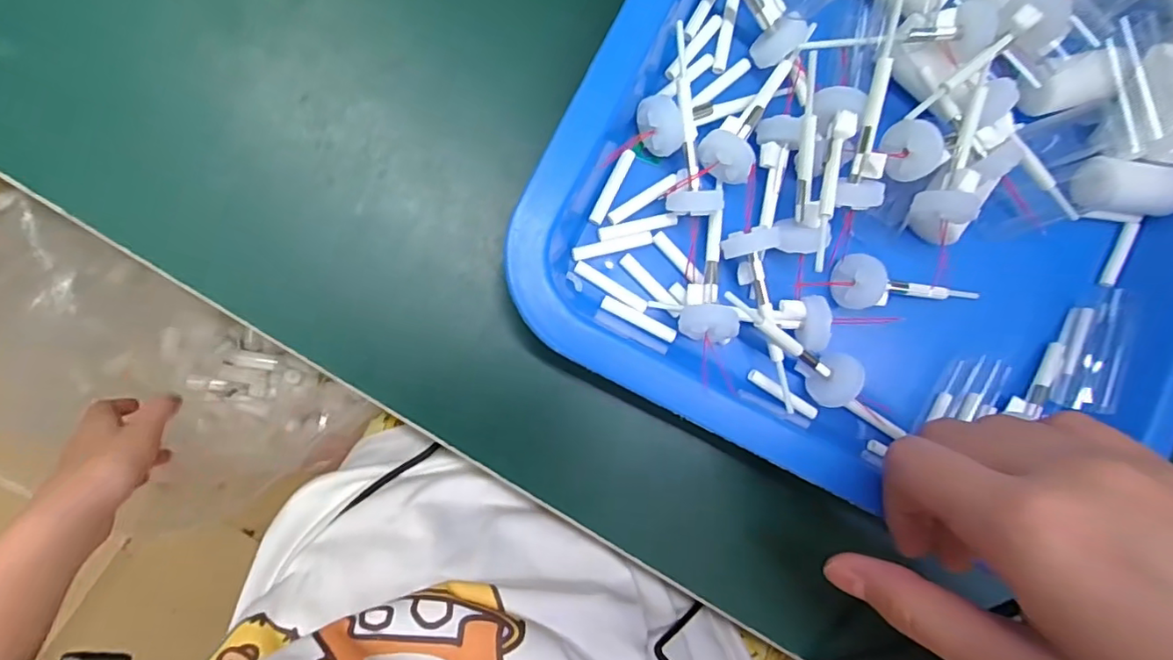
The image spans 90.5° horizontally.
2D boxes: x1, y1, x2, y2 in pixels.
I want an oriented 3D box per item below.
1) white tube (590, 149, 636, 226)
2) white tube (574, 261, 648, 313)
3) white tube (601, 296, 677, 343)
[{"bbox_3d":[0.010,-0.053,0.214,0.005,0.004,0.030,28,85,-8],"label":"white tube"},{"bbox_3d":[0.009,-0.016,0.214,0.030,0.004,0.005,31,85,-8],"label":"white tube"},{"bbox_3d":[0.020,-0.004,0.215,0.030,0.004,0.005,27,85,-8],"label":"white tube"}]

